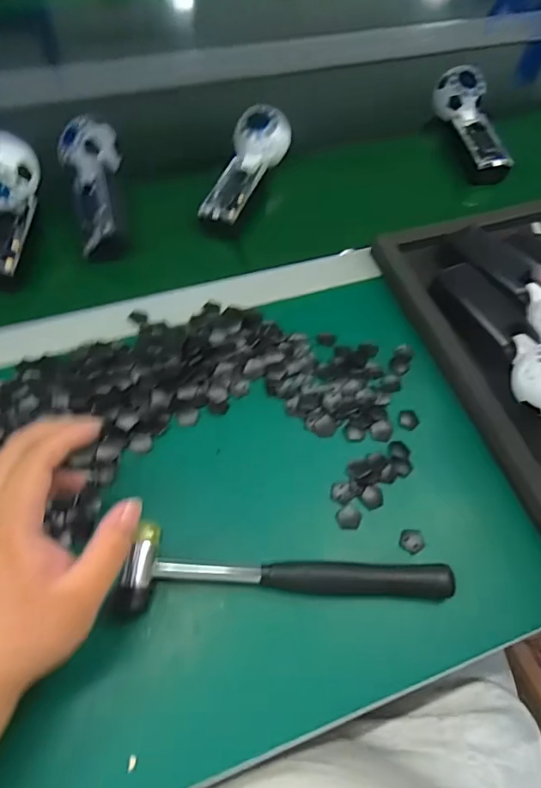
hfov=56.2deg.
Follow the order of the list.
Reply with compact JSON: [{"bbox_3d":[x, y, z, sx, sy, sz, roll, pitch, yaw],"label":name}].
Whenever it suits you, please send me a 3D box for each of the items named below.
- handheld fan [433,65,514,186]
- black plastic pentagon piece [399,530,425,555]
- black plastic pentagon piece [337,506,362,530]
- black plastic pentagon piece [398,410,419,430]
[{"bbox_3d":[0.259,-0.339,0.645,0.059,0.036,0.166,-9,74,-10],"label":"handheld fan"},{"bbox_3d":[0.112,0.117,0.401,0.020,0.004,0.019,-1,60,-5],"label":"black plastic pentagon piece"},{"bbox_3d":[0.063,0.099,0.407,0.018,0.004,0.018,22,60,9],"label":"black plastic pentagon piece"},{"bbox_3d":[0.124,0.023,0.455,0.018,0.004,0.020,20,60,7],"label":"black plastic pentagon piece"}]

